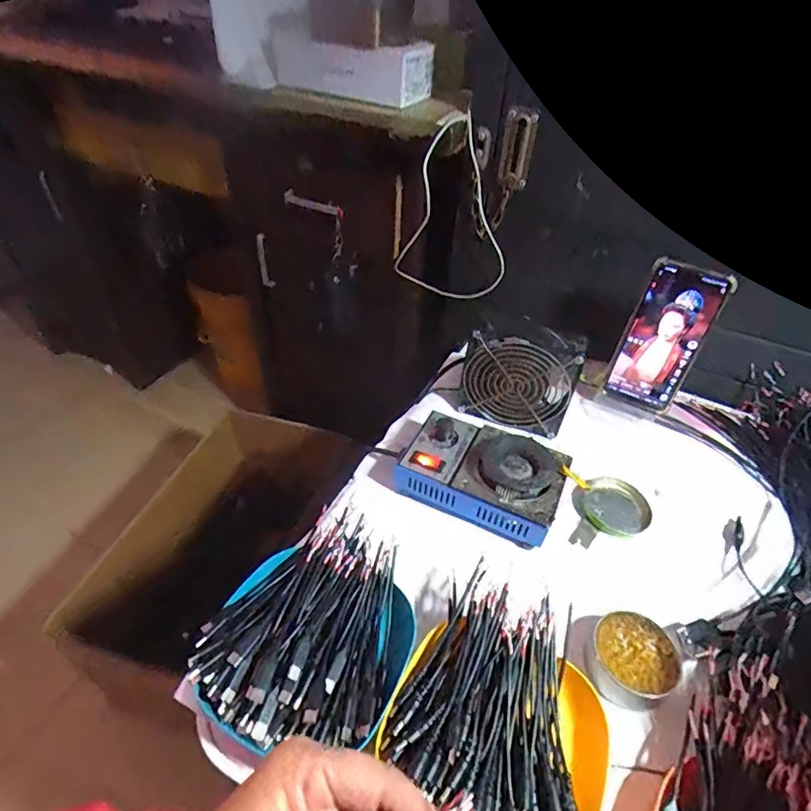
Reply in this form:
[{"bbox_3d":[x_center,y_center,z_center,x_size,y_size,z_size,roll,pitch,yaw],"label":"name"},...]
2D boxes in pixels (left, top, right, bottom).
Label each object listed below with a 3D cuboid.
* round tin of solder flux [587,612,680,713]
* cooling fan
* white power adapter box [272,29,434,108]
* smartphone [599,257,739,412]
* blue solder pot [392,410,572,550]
[{"bbox_3d":[0.174,0.198,0.396,0.060,0.031,0.061,2,43,-2],"label":"round tin of solder flux"},{"bbox_3d":[0.122,-0.022,0.558,0.116,0.108,0.028,13,44,9],"label":"cooling fan"},{"bbox_3d":[-0.069,-0.418,0.634,0.197,0.061,0.073,22,46,18],"label":"white power adapter box"},{"bbox_3d":[0.287,-0.071,0.567,0.078,0.167,0.008,22,34,15],"label":"smartphone"},{"bbox_3d":[0.075,0.065,0.500,0.151,0.060,0.101,21,46,17],"label":"blue solder pot"}]

